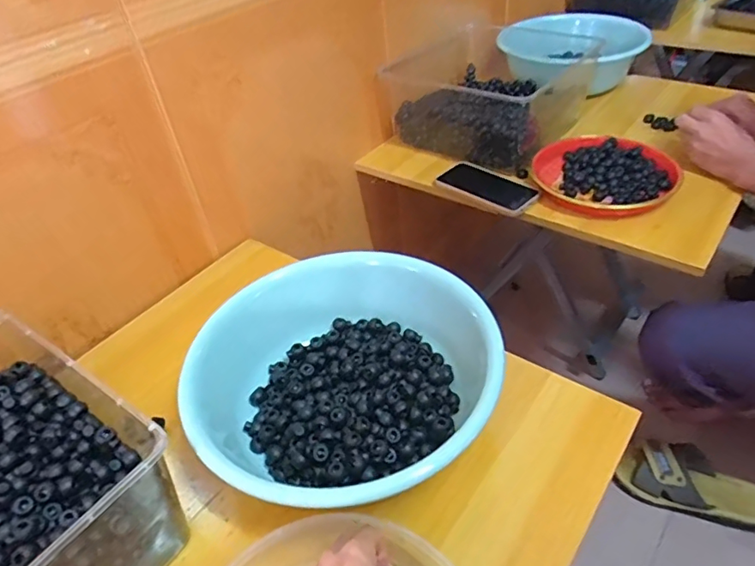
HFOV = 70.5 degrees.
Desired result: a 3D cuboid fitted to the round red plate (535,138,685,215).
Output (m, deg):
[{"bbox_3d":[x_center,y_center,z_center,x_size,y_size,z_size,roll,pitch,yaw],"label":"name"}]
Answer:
[{"bbox_3d":[0.355,-0.169,0.842,0.216,0.036,0.185,12,45,20],"label":"round red plate"}]

